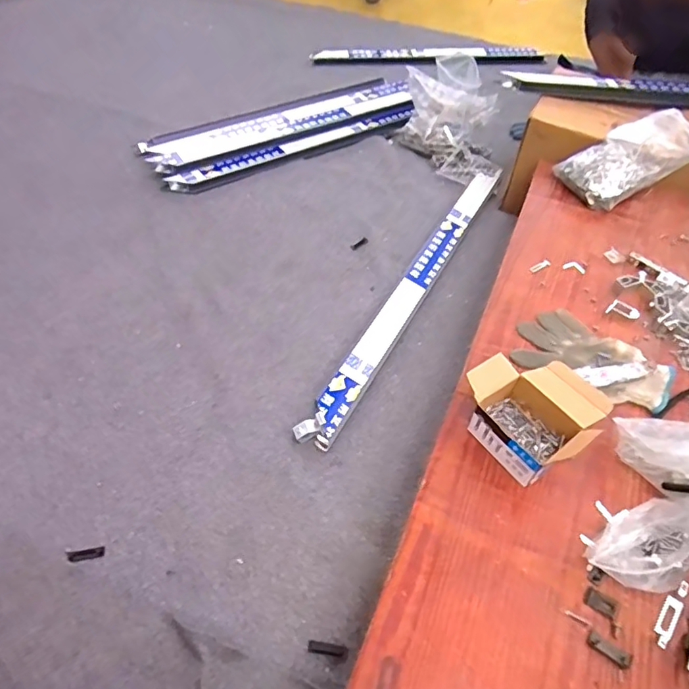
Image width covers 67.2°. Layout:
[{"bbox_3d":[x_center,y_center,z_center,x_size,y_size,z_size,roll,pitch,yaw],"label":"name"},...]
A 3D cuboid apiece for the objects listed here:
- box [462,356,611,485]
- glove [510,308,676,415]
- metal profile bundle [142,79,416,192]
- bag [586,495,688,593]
[{"bbox_3d":[0.271,0.080,0.704,0.197,0.085,0.159,-25,55,-20],"label":"box"},{"bbox_3d":[0.377,0.023,0.791,0.139,0.026,0.222,-34,60,-27],"label":"glove"},{"bbox_3d":[-0.155,-0.636,1.518,0.834,0.057,0.281,-23,56,-21],"label":"metal profile bundle"},{"bbox_3d":[0.357,0.215,0.578,0.156,0.102,0.084,-22,54,-19],"label":"bag"}]

